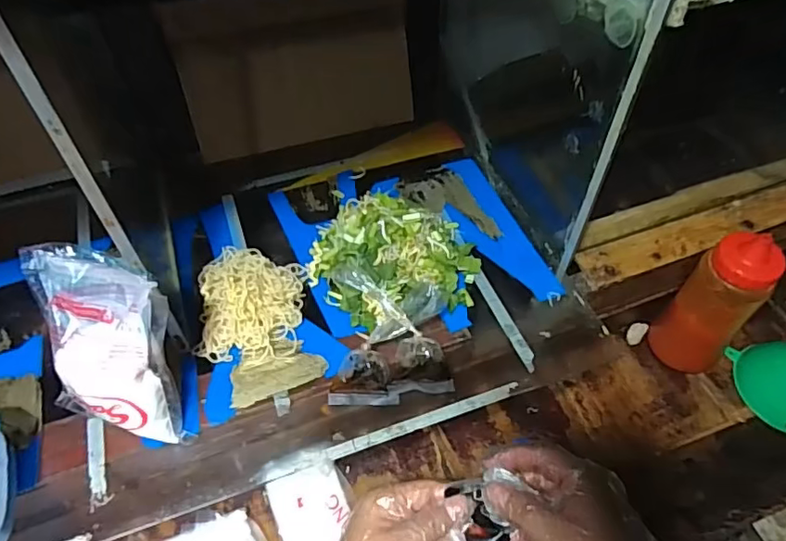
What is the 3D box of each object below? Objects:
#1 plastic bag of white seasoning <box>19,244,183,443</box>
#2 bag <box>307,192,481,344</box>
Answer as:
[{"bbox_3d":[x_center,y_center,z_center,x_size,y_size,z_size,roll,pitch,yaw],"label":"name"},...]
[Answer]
[{"bbox_3d":[-0.216,0.058,0.427,0.102,0.145,0.029,8,14,3],"label":"plastic bag of white seasoning"},{"bbox_3d":[0.004,-0.021,0.558,0.155,0.059,0.163,-32,58,-22],"label":"bag"}]

